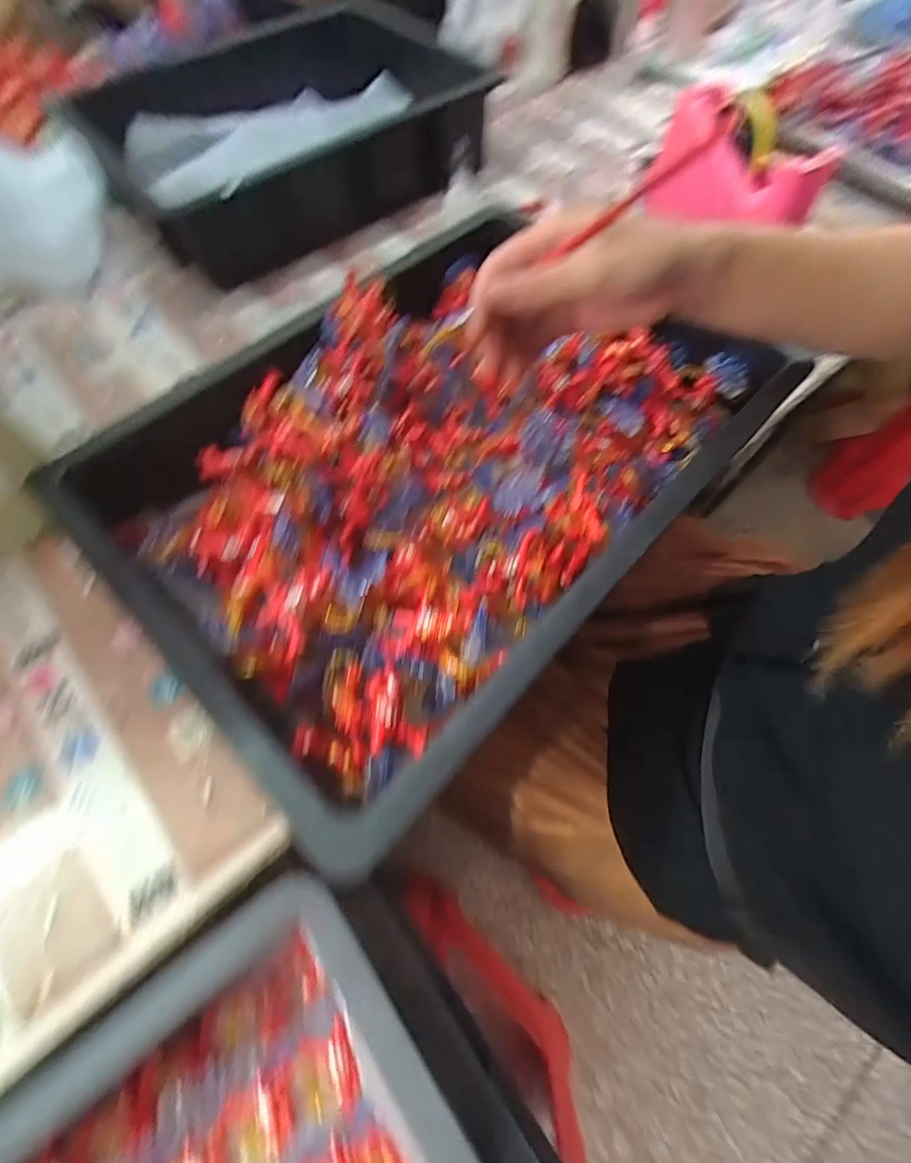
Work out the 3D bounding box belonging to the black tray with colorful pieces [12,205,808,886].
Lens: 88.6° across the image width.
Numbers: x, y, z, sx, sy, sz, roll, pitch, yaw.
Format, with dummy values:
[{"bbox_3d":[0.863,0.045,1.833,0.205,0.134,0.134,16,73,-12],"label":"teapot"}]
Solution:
[{"bbox_3d":[-0.007,-0.104,0.335,0.314,0.100,0.442,41,71,16],"label":"black tray with colorful pieces"}]

